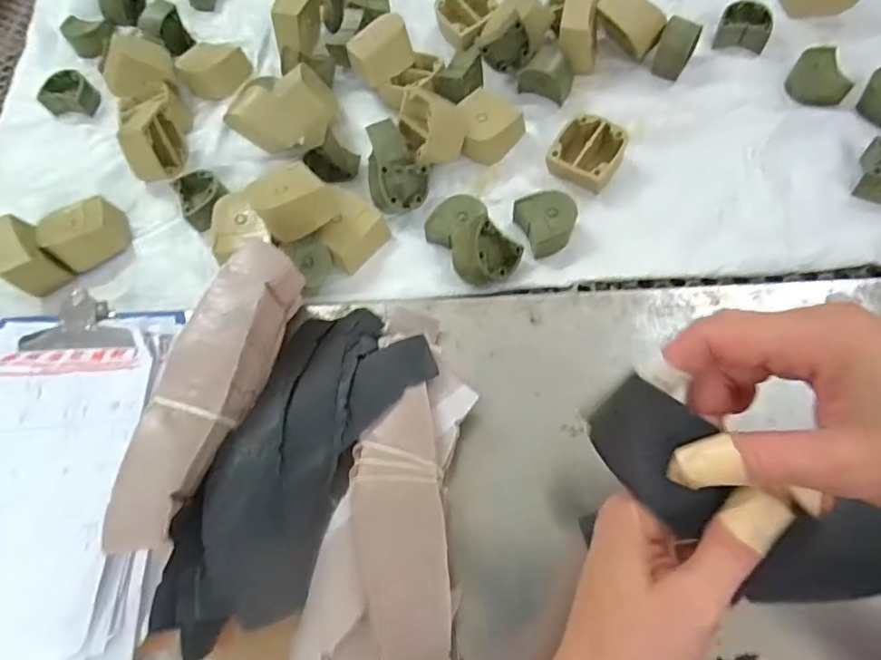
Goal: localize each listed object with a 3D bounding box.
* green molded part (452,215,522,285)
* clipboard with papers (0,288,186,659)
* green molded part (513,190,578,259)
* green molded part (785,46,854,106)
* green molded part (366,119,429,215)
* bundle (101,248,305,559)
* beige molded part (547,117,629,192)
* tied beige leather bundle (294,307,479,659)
[{"bbox_3d":[0.032,-0.055,0.401,0.028,0.050,0.043,1,66,54],"label":"green molded part"},{"bbox_3d":[-0.251,0.090,0.339,0.161,0.021,0.241,-4,62,1],"label":"clipboard with papers"},{"bbox_3d":[0.084,-0.086,0.420,0.039,0.025,0.048,-19,63,-7],"label":"green molded part"},{"bbox_3d":[0.328,-0.221,0.468,0.038,0.022,0.050,0,62,3],"label":"green molded part"},{"bbox_3d":[-0.035,-0.131,0.443,0.048,0.044,0.070,-3,61,0],"label":"green molded part"},{"bbox_3d":[-0.135,0.037,0.326,0.042,0.064,0.186,11,62,7],"label":"bundle"},{"bbox_3d":[0.121,-0.146,0.445,0.054,0.030,0.051,28,67,16],"label":"beige molded part"},{"bbox_3d":[-0.018,0.096,0.309,0.079,0.033,0.241,9,63,8],"label":"tied beige leather bundle"}]

